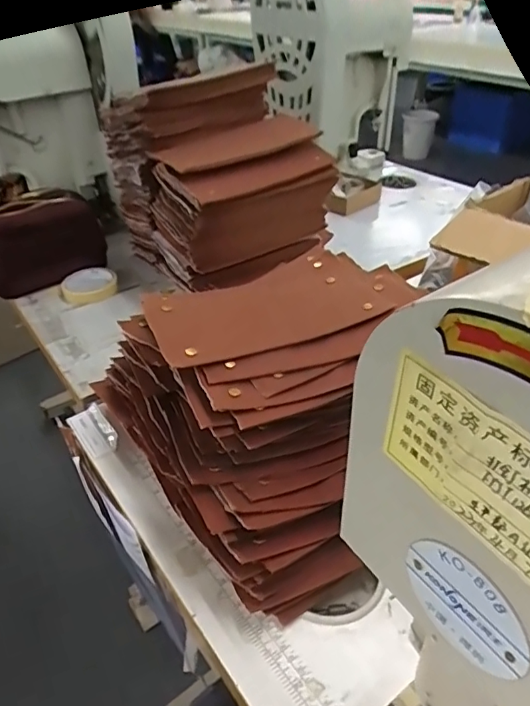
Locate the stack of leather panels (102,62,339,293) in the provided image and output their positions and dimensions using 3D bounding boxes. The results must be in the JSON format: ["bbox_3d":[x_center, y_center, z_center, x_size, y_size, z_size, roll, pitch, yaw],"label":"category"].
[{"bbox_3d":[-0.065,-0.286,0.852,0.281,0.257,0.242,-25,43,-26],"label":"stack of leather panels"}]

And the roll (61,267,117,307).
[{"bbox_3d":[-0.297,-0.115,0.886,0.088,0.026,0.088,-2,37,1],"label":"roll"}]

